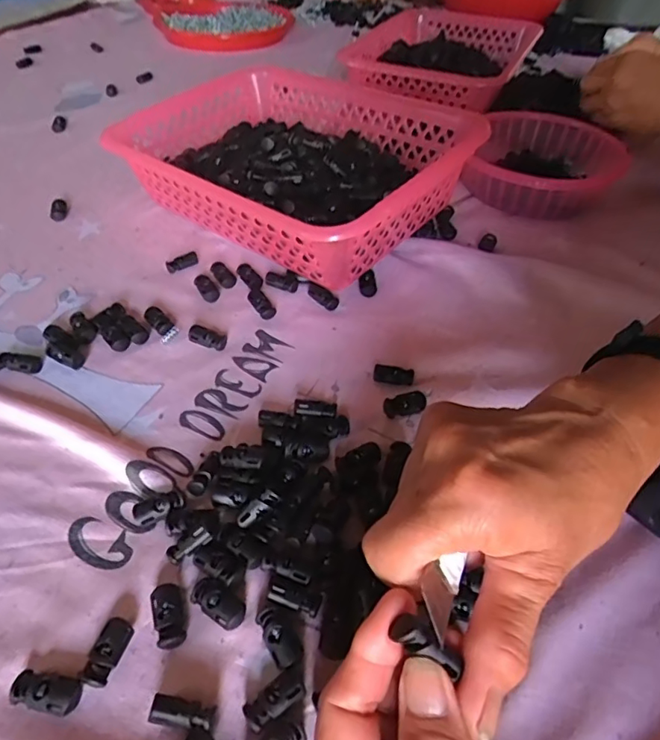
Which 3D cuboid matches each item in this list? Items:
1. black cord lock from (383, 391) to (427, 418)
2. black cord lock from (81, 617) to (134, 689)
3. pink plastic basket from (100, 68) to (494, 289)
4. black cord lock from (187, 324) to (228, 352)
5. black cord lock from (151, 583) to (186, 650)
[{"bbox_3d":[0.050,0.022,0.348,0.029,0.008,0.013,-11,47,-15],"label":"black cord lock"},{"bbox_3d":[-0.102,0.128,0.241,0.014,0.007,0.027,16,46,11],"label":"black cord lock"},{"bbox_3d":[-0.039,-0.184,0.485,0.287,0.105,0.201,33,52,25],"label":"pink plastic basket"},{"bbox_3d":[-0.091,-0.025,0.394,0.029,0.010,0.015,15,46,11],"label":"black cord lock"},{"bbox_3d":[-0.077,0.117,0.253,0.014,0.006,0.028,-11,47,-15],"label":"black cord lock"}]

